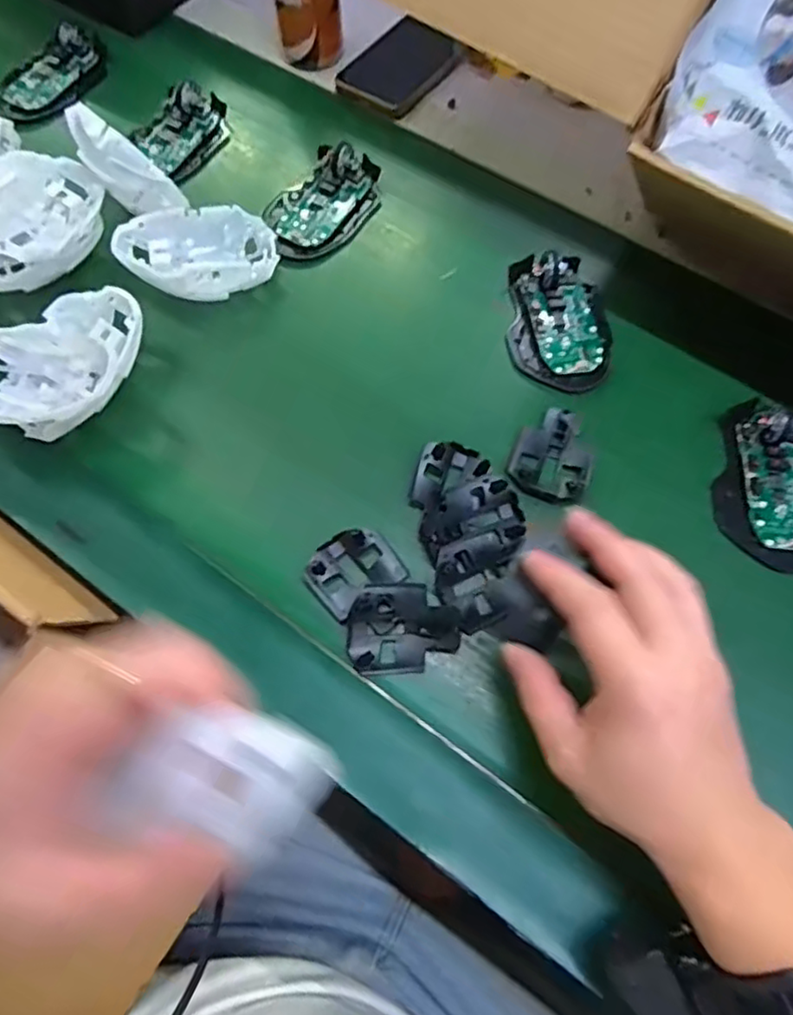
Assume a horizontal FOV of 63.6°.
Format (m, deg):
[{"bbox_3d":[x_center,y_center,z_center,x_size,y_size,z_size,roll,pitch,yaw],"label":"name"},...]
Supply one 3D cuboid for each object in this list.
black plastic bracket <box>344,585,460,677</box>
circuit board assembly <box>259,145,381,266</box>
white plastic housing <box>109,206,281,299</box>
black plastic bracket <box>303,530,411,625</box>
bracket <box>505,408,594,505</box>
[{"bbox_3d":[0.004,0.071,0.378,0.064,0.021,0.047,-3,68,0],"label":"black plastic bracket"},{"bbox_3d":[-0.057,-0.247,0.512,0.072,0.024,0.112,38,73,15],"label":"circuit board assembly"},{"bbox_3d":[-0.150,-0.192,0.485,0.111,0.027,0.068,-10,76,-16],"label":"white plastic housing"},{"bbox_3d":[-0.027,0.037,0.392,0.054,0.013,0.046,-34,71,-12],"label":"black plastic bracket"},{"bbox_3d":[0.105,-0.034,0.429,0.052,0.013,0.068,21,70,9],"label":"bracket"}]

